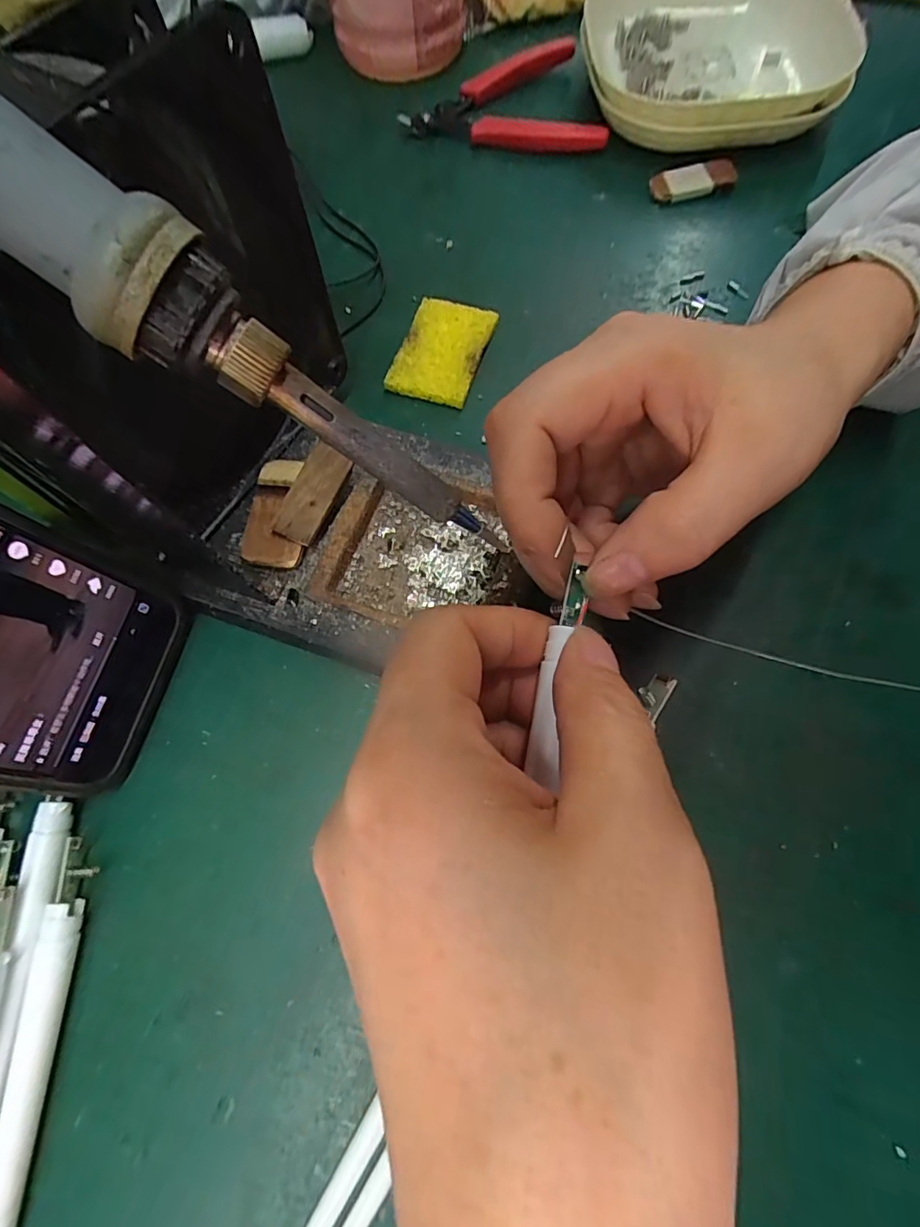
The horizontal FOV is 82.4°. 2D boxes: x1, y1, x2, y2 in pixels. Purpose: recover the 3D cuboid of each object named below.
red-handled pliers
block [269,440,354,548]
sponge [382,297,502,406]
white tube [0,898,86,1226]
[{"bbox_3d":[0.030,-0.310,0.311,0.114,0.017,0.093,8,70,2],"label":"red-handled pliers"},{"bbox_3d":[-0.058,-0.047,0.205,0.018,0.004,0.039,23,82,9],"label":"block"},{"bbox_3d":[-0.008,-0.126,0.251,0.038,0.008,0.055,17,71,8],"label":"sponge"},{"bbox_3d":[-0.130,0.182,0.144,0.008,0.009,0.182,0,70,2],"label":"white tube"}]

